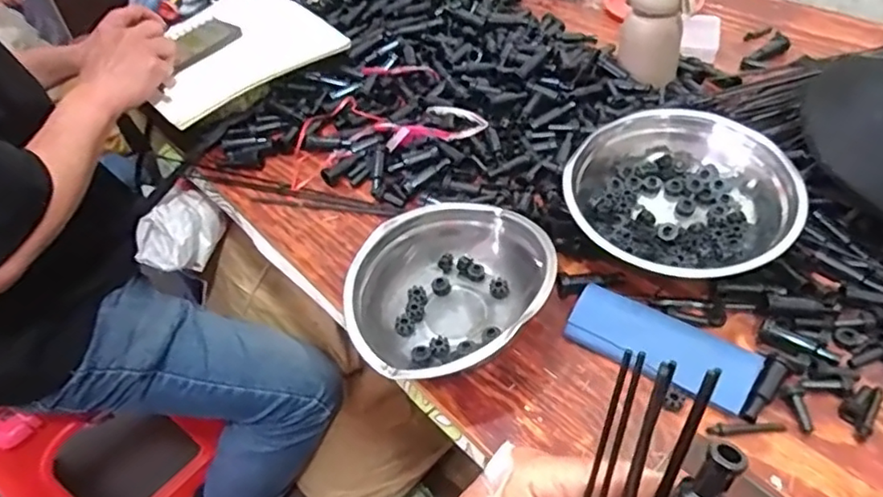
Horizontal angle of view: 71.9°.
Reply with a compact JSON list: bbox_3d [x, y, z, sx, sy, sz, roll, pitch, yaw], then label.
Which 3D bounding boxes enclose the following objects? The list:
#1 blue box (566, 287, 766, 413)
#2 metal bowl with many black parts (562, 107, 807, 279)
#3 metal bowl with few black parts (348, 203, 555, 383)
[{"bbox_3d":[0.196,0.087,0.550,0.159,0.020,0.071,23,53,27],"label":"blue box"},{"bbox_3d":[0.241,-0.059,0.621,0.217,0.094,0.193,13,49,19],"label":"metal bowl with many black parts"},{"bbox_3d":[0.009,0.041,0.589,0.192,0.063,0.189,-4,46,4],"label":"metal bowl with few black parts"}]

